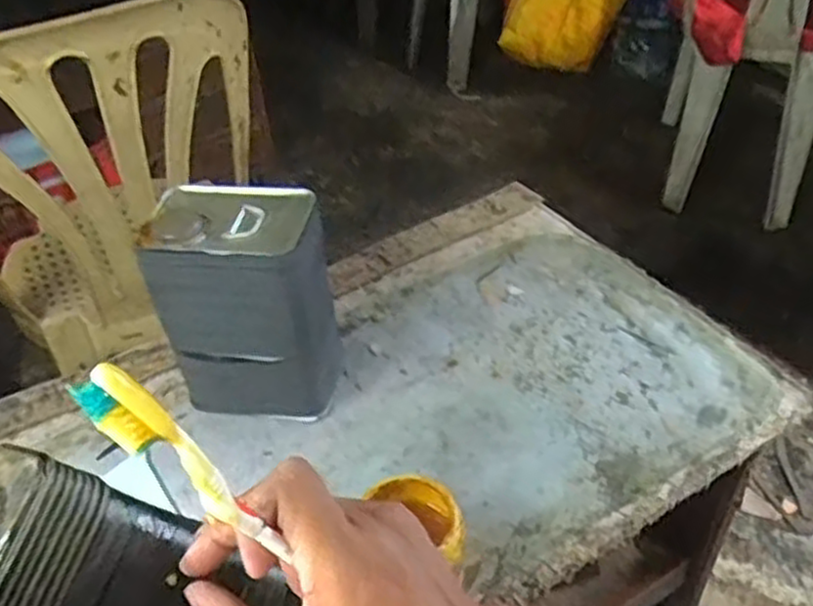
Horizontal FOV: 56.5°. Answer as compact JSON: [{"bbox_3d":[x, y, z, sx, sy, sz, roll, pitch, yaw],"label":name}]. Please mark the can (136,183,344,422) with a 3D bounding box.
[{"bbox_3d":[-0.161,0.004,0.793,0.155,0.225,0.111,6,43,12],"label":"can"}]

